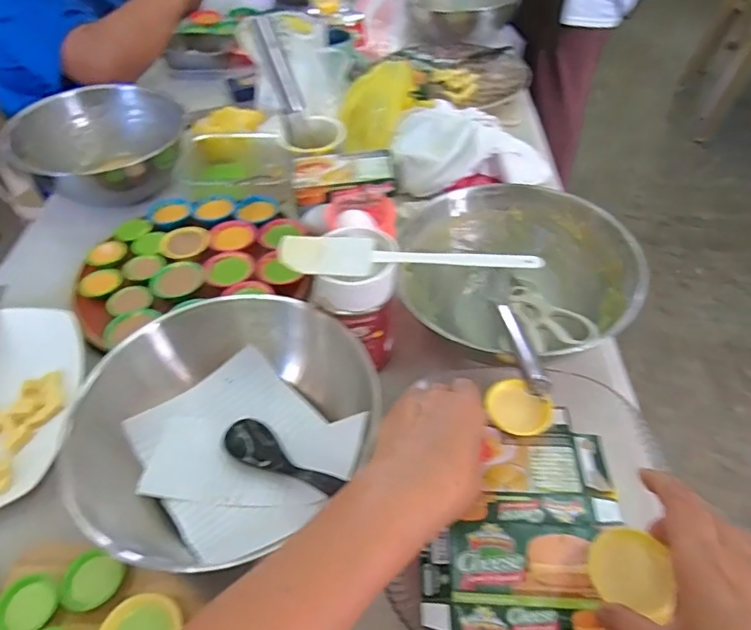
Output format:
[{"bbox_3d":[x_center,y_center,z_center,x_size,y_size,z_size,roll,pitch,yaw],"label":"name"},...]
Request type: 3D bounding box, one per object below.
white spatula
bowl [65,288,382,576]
[{"bbox_3d":[0.028,-0.053,0.458,0.226,0.014,0.042,0,49,3],"label":"white spatula"},{"bbox_3d":[-0.128,0.093,0.437,0.210,0.097,0.214,29,56,25],"label":"bowl"}]

